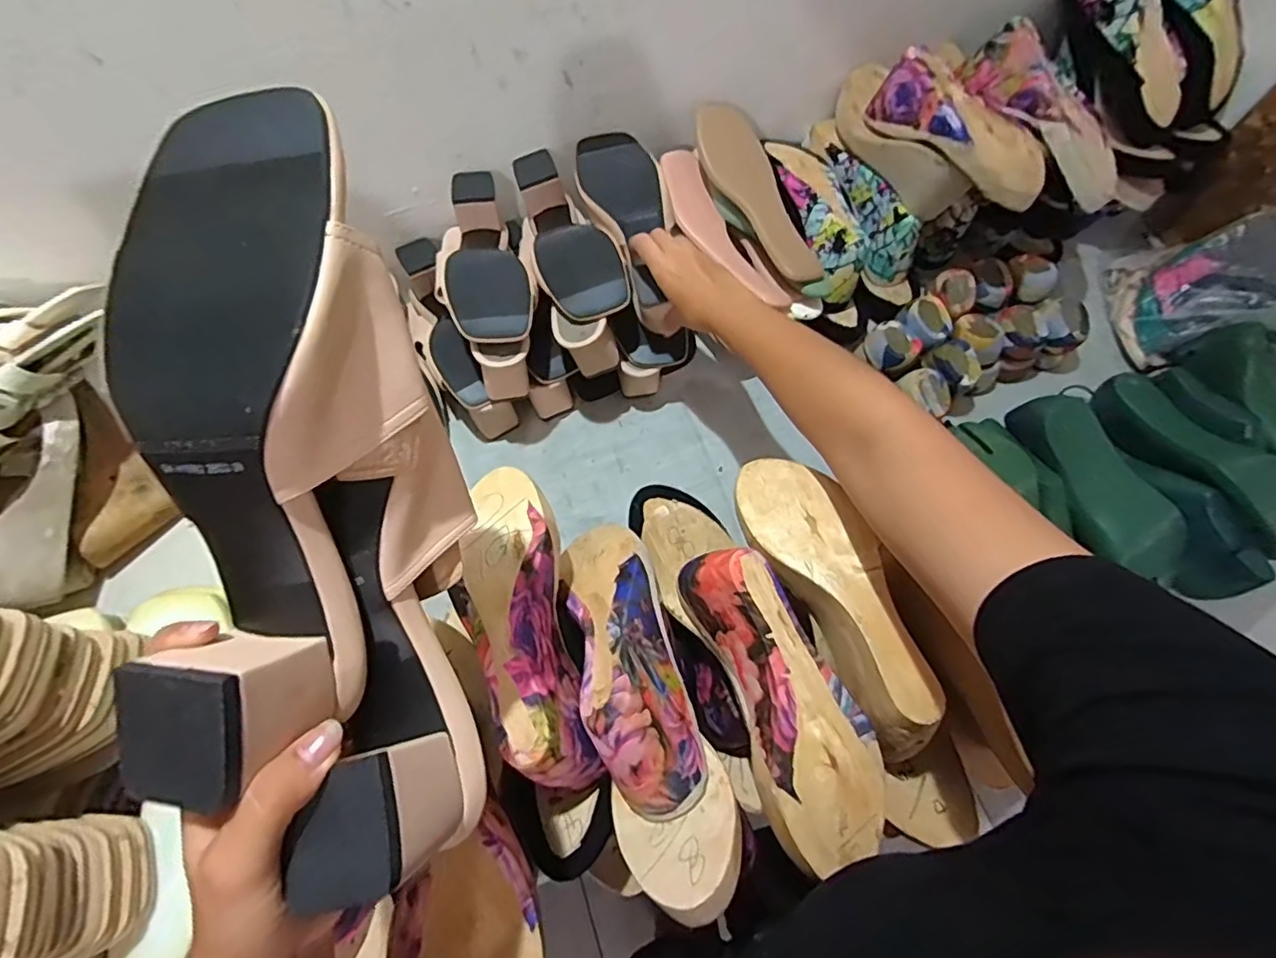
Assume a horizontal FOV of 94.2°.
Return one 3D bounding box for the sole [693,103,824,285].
[{"bbox_3d":[0.140,-0.320,0.676,0.073,0.039,0.224,-28,86,-12],"label":"sole"}]

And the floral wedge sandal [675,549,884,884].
[{"bbox_3d":[0.098,0.144,0.402,0.079,0.071,0.220,-18,66,-8],"label":"floral wedge sandal"}]

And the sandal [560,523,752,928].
[{"bbox_3d":[-0.001,0.132,0.403,0.073,0.084,0.271,-15,54,-7],"label":"sandal"}]

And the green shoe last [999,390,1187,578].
[{"bbox_3d":[0.454,0.010,0.590,0.069,0.063,0.207,-34,84,-14],"label":"green shoe last"}]

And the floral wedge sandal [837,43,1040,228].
[{"bbox_3d":[0.327,-0.382,0.669,0.083,0.141,0.279,-26,55,-11],"label":"floral wedge sandal"}]

